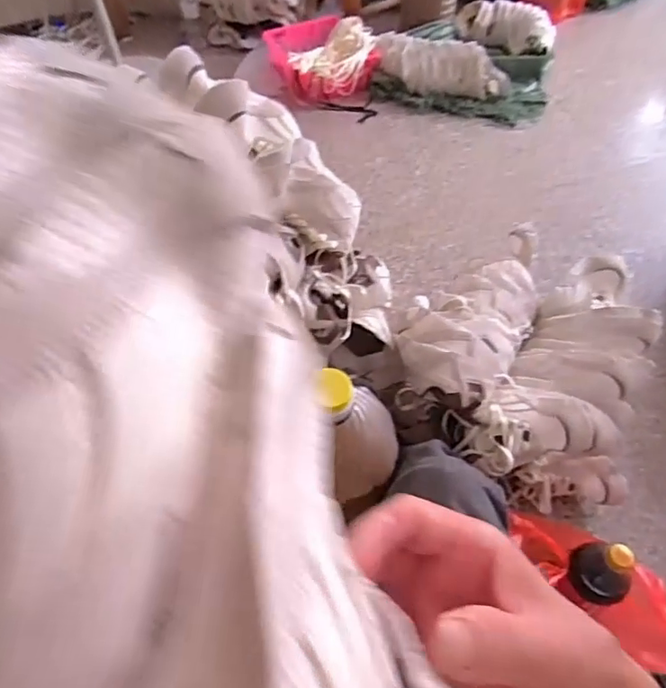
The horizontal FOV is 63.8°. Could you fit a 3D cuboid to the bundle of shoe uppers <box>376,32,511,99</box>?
[{"bbox_3d":[0.354,-0.889,1.717,0.423,0.113,0.143,6,54,7],"label":"bundle of shoe uppers"}]

